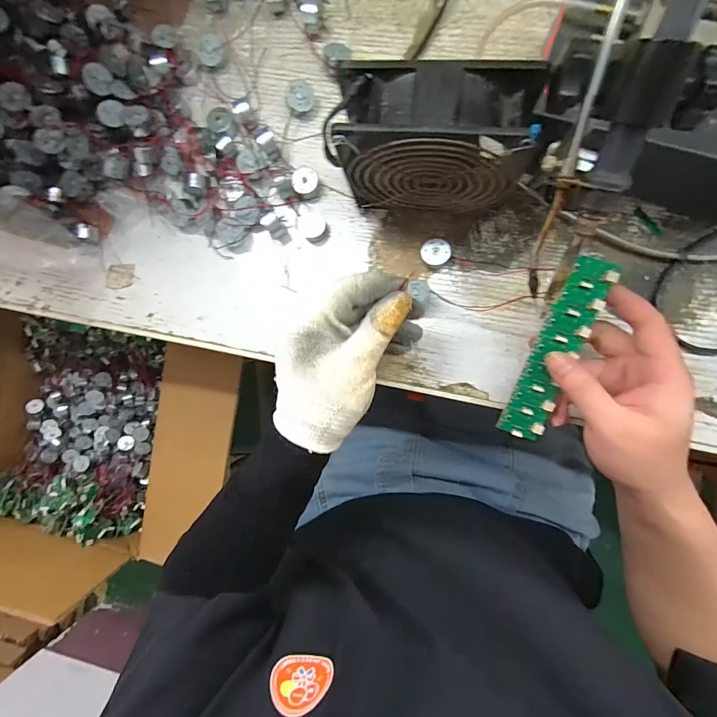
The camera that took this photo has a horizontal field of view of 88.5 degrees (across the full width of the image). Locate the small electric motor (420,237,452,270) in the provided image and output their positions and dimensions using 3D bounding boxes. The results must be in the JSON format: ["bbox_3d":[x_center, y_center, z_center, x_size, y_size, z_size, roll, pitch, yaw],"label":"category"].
[{"bbox_3d":[0.066,-0.090,0.317,0.025,0.014,0.022,-19,90,8],"label":"small electric motor"}]

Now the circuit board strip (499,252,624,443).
[{"bbox_3d":[0.143,-0.004,0.268,0.030,0.008,0.138,20,107,7],"label":"circuit board strip"}]

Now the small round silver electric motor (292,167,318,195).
[{"bbox_3d":[-0.048,-0.159,0.328,0.022,0.013,0.022,0,92,8],"label":"small round silver electric motor"}]

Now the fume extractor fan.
[{"bbox_3d":[0.051,-0.144,0.259,0.127,0.115,0.045,7,93,7],"label":"fume extractor fan"}]

